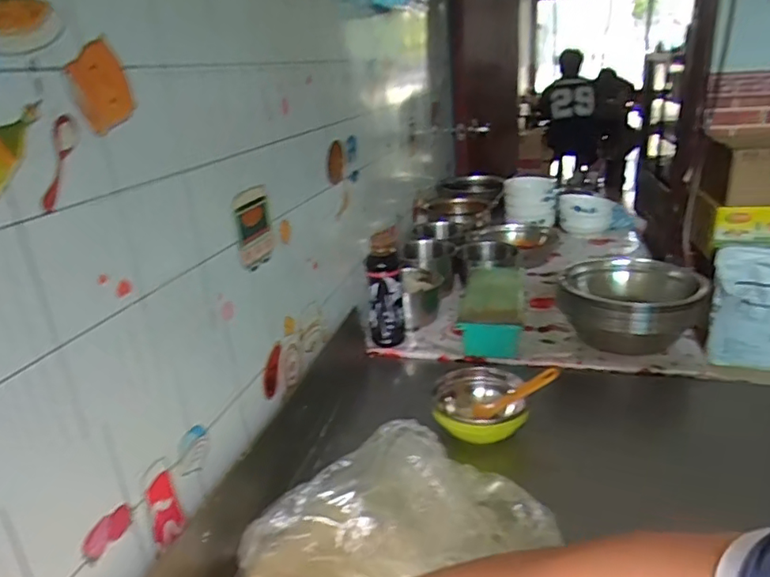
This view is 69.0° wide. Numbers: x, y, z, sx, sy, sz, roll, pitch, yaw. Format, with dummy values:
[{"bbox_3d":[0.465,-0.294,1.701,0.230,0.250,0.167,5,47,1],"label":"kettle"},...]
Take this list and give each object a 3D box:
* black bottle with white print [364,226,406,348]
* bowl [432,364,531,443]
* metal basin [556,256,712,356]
[{"bbox_3d":[0.002,0.005,1.084,0.067,0.216,0.075,-2,22,6],"label":"black bottle with white print"},{"bbox_3d":[0.136,0.178,0.816,0.126,0.068,0.135,-4,21,2],"label":"bowl"},{"bbox_3d":[0.441,0.031,1.027,0.222,0.111,0.223,-4,21,2],"label":"metal basin"}]

